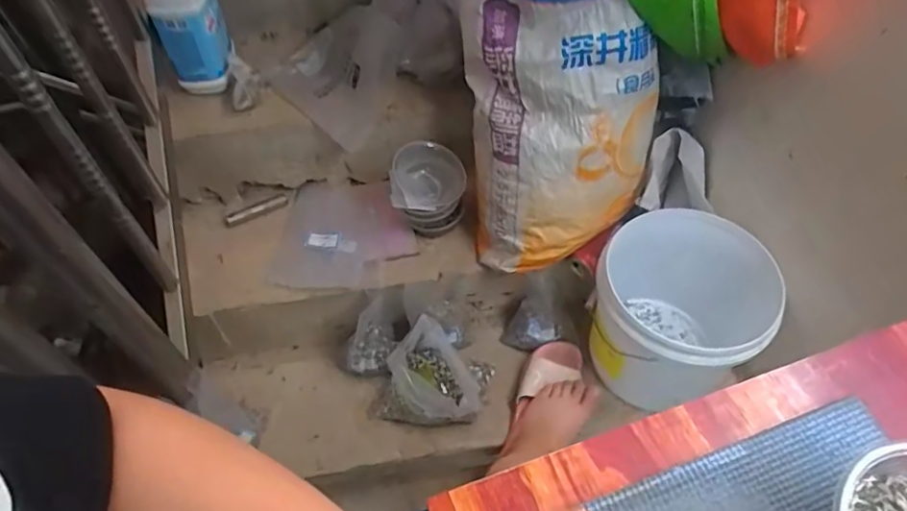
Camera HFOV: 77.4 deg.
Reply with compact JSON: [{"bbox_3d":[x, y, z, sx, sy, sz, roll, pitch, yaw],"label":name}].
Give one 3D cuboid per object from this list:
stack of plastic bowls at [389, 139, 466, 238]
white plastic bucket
[{"bbox_3d":[-0.046,-0.100,0.994,0.128,0.150,0.106,5,55,3],"label":"stack of plastic bowls"},{"bbox_3d":[0.364,0.102,0.965,0.259,0.263,0.268,0,55,0],"label":"white plastic bucket"}]

